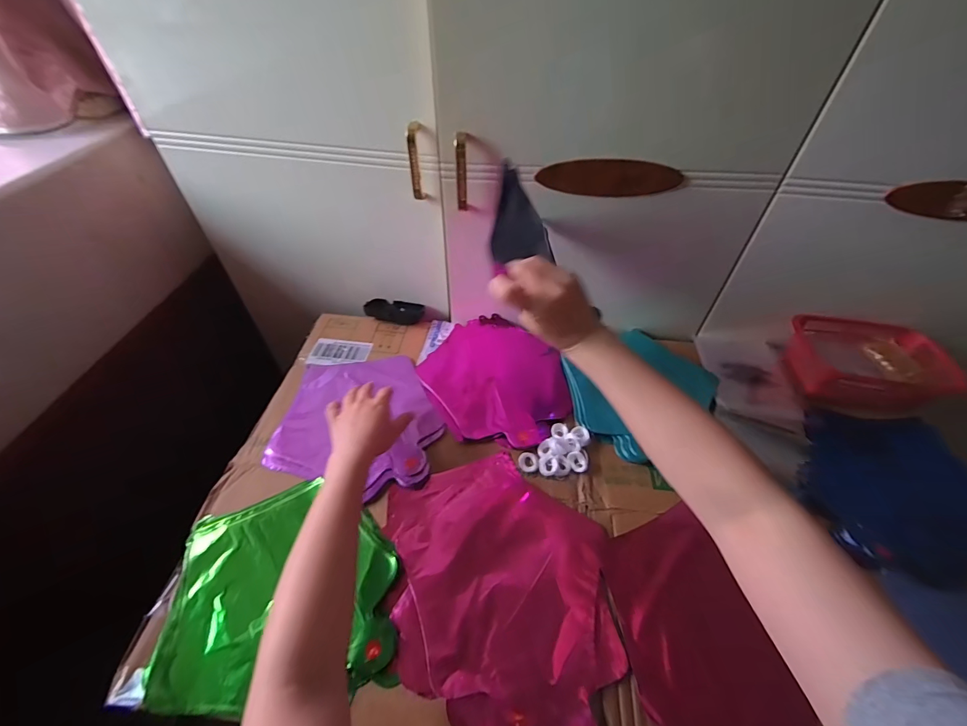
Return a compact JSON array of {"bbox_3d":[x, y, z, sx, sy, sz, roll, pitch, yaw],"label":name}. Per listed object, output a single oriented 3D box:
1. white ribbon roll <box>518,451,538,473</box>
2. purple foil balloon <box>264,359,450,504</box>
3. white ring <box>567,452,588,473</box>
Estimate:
[{"bbox_3d":[0.061,0.135,0.560,0.025,0.004,0.030,-8,49,-7],"label":"white ribbon roll"},{"bbox_3d":[-0.177,0.072,0.607,0.231,0.015,0.224,5,49,3],"label":"purple foil balloon"},{"bbox_3d":[0.128,0.136,0.558,0.023,0.014,0.028,-10,49,-9],"label":"white ring"}]

